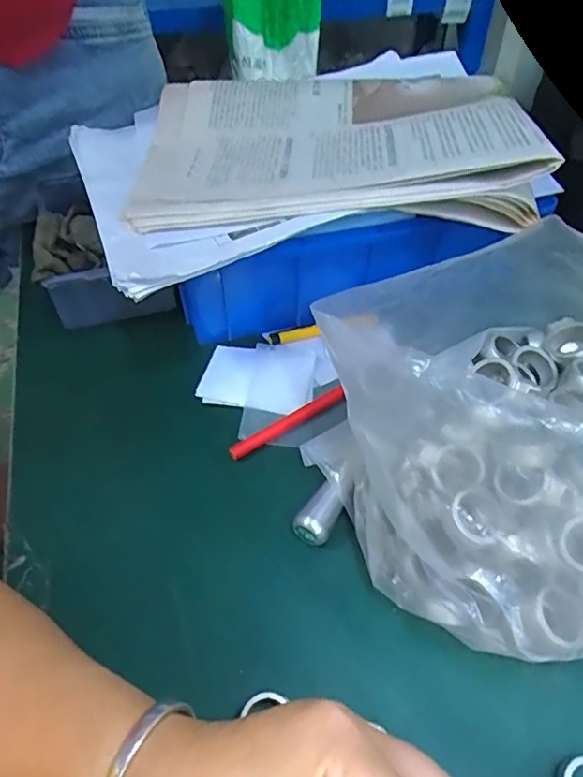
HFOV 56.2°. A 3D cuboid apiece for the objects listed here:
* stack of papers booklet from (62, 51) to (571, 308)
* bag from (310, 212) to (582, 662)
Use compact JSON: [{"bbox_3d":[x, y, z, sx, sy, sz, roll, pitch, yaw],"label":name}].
[{"bbox_3d":[0.006,-0.179,0.412,0.330,0.045,0.248,-14,52,-1],"label":"stack of papers booklet"},{"bbox_3d":[0.108,0.033,0.264,0.149,0.145,0.166,-13,49,-8],"label":"bag"}]

